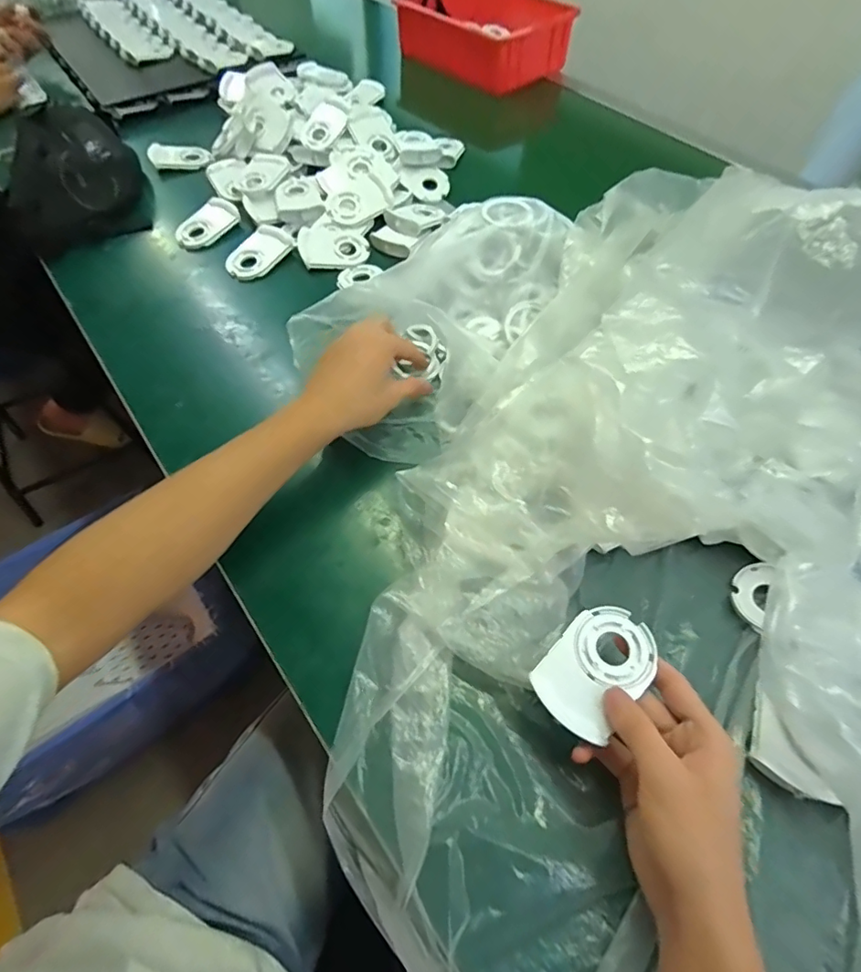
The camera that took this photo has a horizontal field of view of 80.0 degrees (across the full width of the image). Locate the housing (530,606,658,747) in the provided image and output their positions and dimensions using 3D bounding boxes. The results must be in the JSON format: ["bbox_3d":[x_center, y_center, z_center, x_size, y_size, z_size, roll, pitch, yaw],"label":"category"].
[{"bbox_3d":[0.107,0.116,0.329,0.055,0.009,0.082,40,65,23],"label":"housing"}]

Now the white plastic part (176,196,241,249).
[{"bbox_3d":[-0.286,-0.338,0.657,0.056,0.013,0.088,21,59,13],"label":"white plastic part"}]

